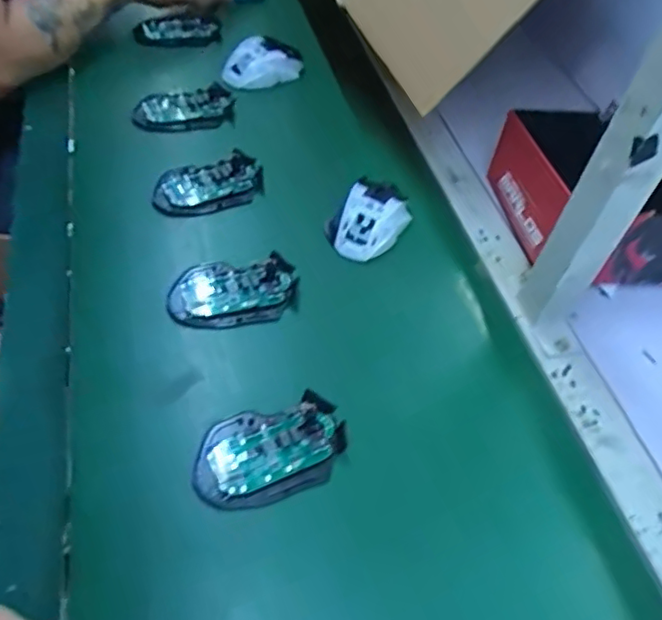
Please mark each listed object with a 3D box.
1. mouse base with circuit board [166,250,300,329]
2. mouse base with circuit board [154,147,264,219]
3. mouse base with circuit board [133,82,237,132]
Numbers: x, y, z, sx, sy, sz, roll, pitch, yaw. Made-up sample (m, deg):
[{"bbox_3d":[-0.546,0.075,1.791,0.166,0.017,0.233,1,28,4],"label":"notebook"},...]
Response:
[{"bbox_3d":[-0.089,-0.018,0.543,0.116,0.022,0.068,-5,52,-9],"label":"mouse base with circuit board"},{"bbox_3d":[-0.130,-0.133,0.632,0.114,0.025,0.063,-10,53,-12],"label":"mouse base with circuit board"},{"bbox_3d":[-0.177,-0.243,0.720,0.115,0.024,0.065,-4,52,-8],"label":"mouse base with circuit board"}]

